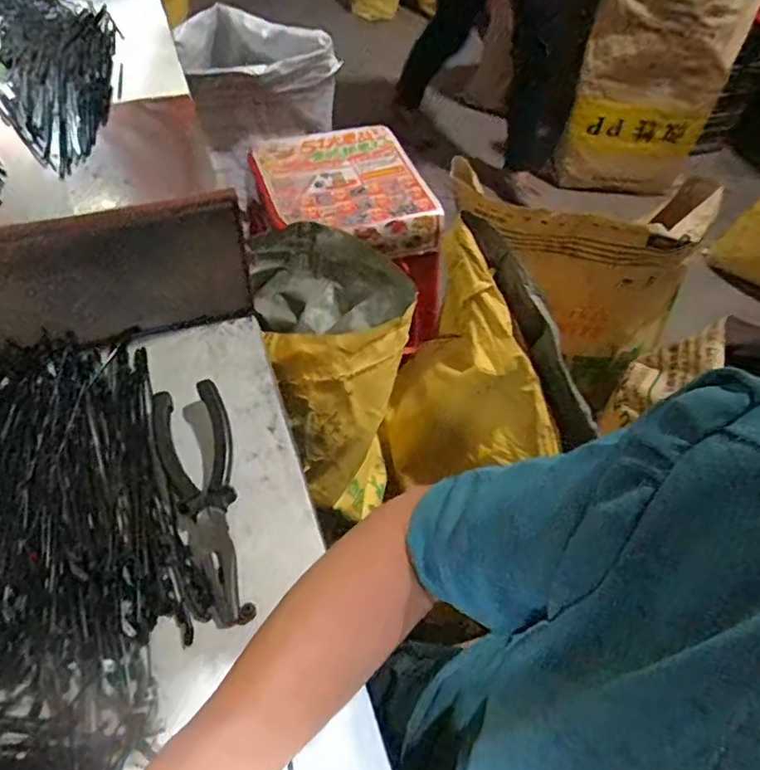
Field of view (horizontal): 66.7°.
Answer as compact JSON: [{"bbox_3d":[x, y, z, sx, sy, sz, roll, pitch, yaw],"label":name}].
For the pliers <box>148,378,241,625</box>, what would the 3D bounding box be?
[{"bbox_3d":[-0.124,0.075,0.413,0.057,0.015,0.178,-16,56,-15],"label":"pliers"}]

